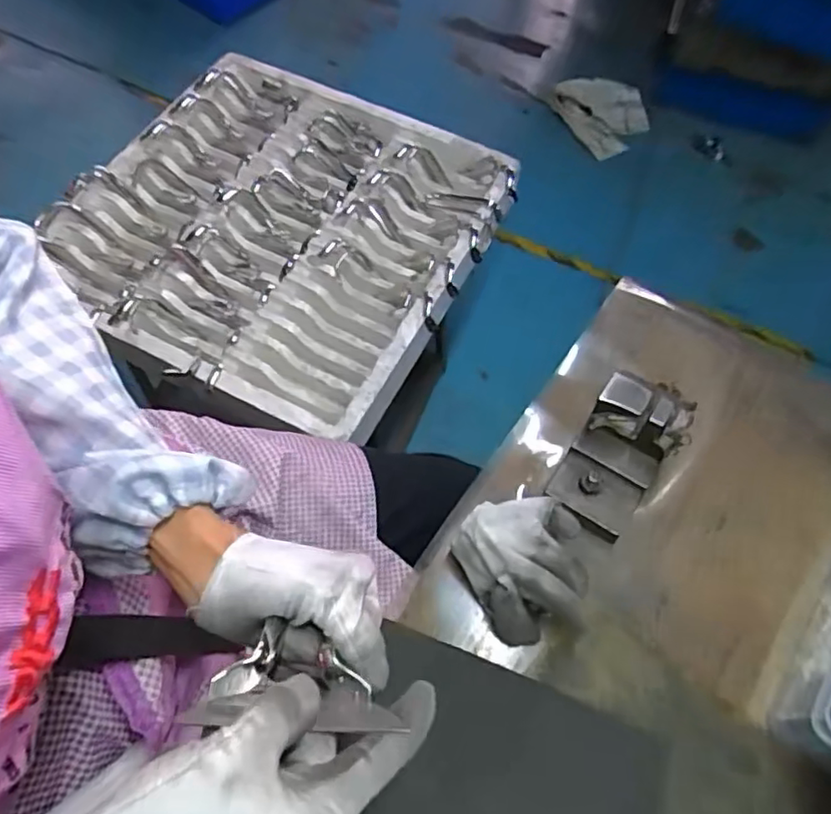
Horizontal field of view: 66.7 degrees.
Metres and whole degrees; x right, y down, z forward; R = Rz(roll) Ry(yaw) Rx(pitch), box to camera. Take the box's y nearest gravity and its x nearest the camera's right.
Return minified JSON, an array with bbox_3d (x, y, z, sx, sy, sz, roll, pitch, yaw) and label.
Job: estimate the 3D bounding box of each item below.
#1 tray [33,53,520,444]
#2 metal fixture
[{"bbox_3d":[-0.195,-0.268,0.914,0.546,0.064,0.552,26,65,12],"label":"tray"},{"bbox_3d":[0.143,0.037,0.458,0.063,0.071,0.102,31,66,14],"label":"metal fixture"}]

